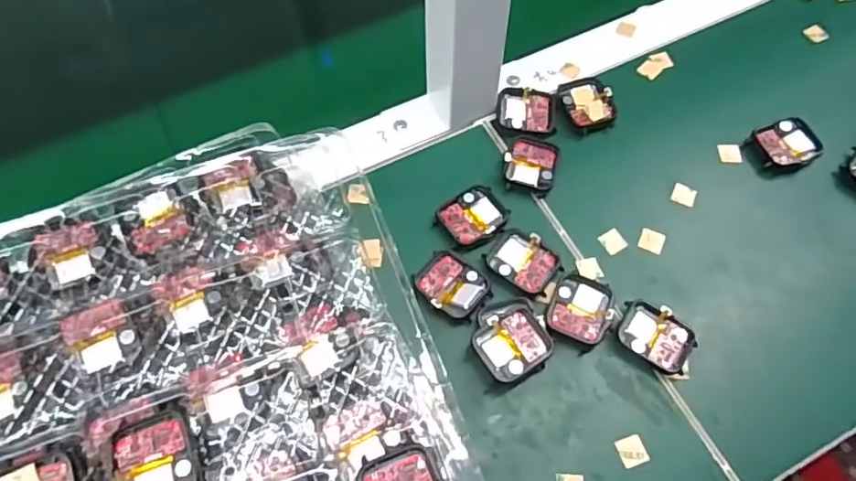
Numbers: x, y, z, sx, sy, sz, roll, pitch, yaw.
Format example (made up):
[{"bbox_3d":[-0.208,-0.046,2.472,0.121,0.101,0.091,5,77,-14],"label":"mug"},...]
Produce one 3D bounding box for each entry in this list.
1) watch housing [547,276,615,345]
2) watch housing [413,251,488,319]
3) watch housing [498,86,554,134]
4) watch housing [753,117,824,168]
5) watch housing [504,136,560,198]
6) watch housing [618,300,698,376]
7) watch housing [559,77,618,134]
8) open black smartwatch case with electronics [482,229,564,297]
[{"bbox_3d":[0.098,0.044,0.378,0.038,0.007,0.042,20,65,11],"label":"watch housing"},{"bbox_3d":[0.016,0.027,0.382,0.044,0.007,0.038,35,69,17],"label":"watch housing"},{"bbox_3d":[0.074,-0.099,0.445,0.044,0.007,0.038,-1,63,0],"label":"watch housing"},{"bbox_3d":[0.265,-0.071,0.436,0.045,0.011,0.037,-18,64,-8],"label":"watch housing"},{"bbox_3d":[0.075,-0.057,0.427,0.036,0.006,0.047,13,64,7],"label":"watch housing"},{"bbox_3d":[0.142,0.060,0.371,0.046,0.009,0.036,30,67,15],"label":"watch housing"},{"bbox_3d":[0.122,-0.103,0.451,0.037,0.009,0.047,-13,64,-5],"label":"watch housing"},{"bbox_3d":[0.063,0.013,0.390,0.046,0.005,0.036,35,69,17],"label":"open black smartwatch case with electronics"}]

